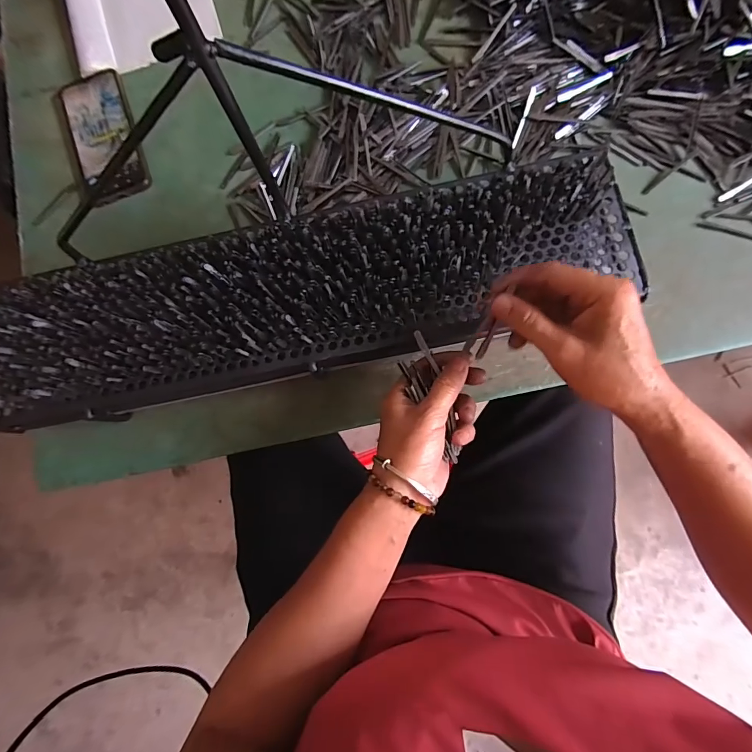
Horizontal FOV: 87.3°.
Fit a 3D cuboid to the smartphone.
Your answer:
[{"bbox_3d":[-0.321,-0.281,0.460,0.082,0.012,0.165,-22,82,1],"label":"smartphone"}]

